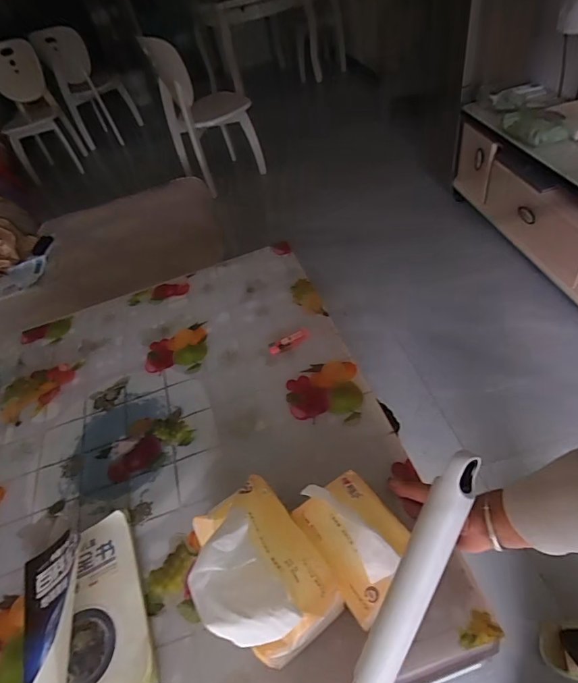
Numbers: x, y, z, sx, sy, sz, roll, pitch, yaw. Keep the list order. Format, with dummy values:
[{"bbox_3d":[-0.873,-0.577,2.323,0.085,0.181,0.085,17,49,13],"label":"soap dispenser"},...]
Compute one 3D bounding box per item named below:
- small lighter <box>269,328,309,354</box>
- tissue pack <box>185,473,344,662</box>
[{"bbox_3d":[0.002,0.001,0.733,0.079,0.007,0.023,-27,50,-16],"label":"small lighter"},{"bbox_3d":[-0.033,0.227,0.421,0.117,0.116,0.163,-30,51,-18],"label":"tissue pack"}]

